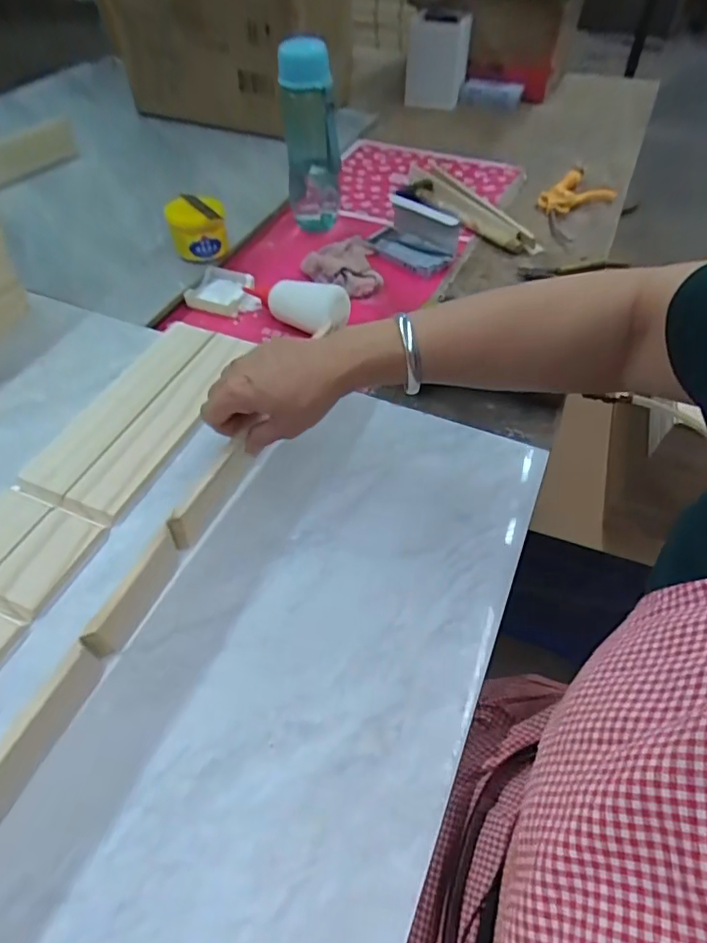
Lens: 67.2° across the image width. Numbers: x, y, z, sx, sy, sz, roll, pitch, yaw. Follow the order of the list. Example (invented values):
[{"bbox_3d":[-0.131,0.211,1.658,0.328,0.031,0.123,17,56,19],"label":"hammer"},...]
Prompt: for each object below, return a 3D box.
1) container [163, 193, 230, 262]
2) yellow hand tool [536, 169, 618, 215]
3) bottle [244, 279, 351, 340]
[{"bbox_3d":[-0.218,-0.339,0.749,0.074,0.069,0.075,-15,54,-13],"label":"container"},{"bbox_3d":[0.378,-0.468,0.896,0.140,0.031,0.086,-38,61,-26],"label":"yellow hand tool"},{"bbox_3d":[-0.082,-0.220,0.686,0.160,0.060,0.052,18,53,28],"label":"bottle"}]

